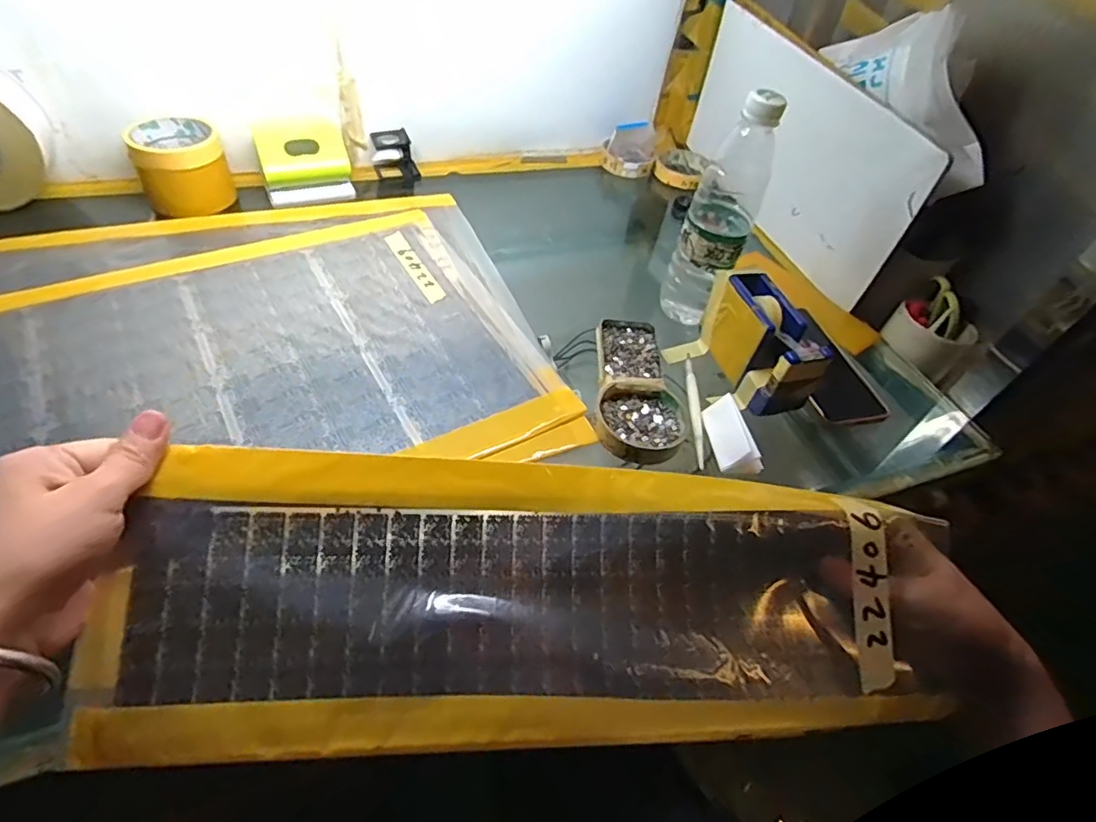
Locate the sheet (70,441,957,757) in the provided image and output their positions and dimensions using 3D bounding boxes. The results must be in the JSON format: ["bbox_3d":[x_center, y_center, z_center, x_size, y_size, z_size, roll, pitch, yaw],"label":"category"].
[{"bbox_3d":[0.000,0.105,0.314,0.442,0.041,0.154,4,76,-11],"label":"sheet"}]

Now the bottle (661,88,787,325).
[{"bbox_3d":[0.166,-0.188,0.556,0.059,0.227,0.067,20,50,11],"label":"bottle"}]

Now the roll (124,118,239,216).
[{"bbox_3d":[-0.416,-0.280,0.653,0.088,0.077,0.088,3,49,-4],"label":"roll"}]

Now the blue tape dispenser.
[{"bbox_3d":[0.202,-0.063,0.545,0.048,0.082,0.128,-11,51,-15],"label":"blue tape dispenser"}]

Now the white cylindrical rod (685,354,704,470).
[{"bbox_3d":[0.136,-0.005,0.531,0.009,0.011,0.141,5,49,-2],"label":"white cylindrical rod"}]

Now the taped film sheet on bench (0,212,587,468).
[{"bbox_3d":[-0.285,-0.033,0.493,0.534,0.010,0.354,-22,56,-25],"label":"taped film sheet on bench"}]

